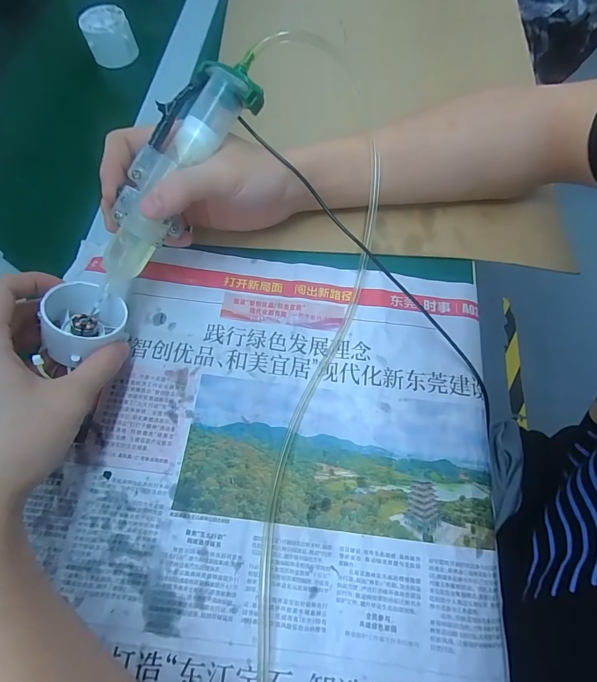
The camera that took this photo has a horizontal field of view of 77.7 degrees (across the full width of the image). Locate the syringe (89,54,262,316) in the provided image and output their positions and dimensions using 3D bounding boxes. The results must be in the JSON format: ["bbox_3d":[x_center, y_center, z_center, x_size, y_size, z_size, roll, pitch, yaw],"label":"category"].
[{"bbox_3d":[-0.083,-0.103,0.254,0.046,0.035,0.174,32,94,11],"label":"syringe"}]

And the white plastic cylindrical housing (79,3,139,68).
[{"bbox_3d":[-0.216,-0.348,0.424,0.050,0.041,0.050,0,66,1],"label":"white plastic cylindrical housing"}]

